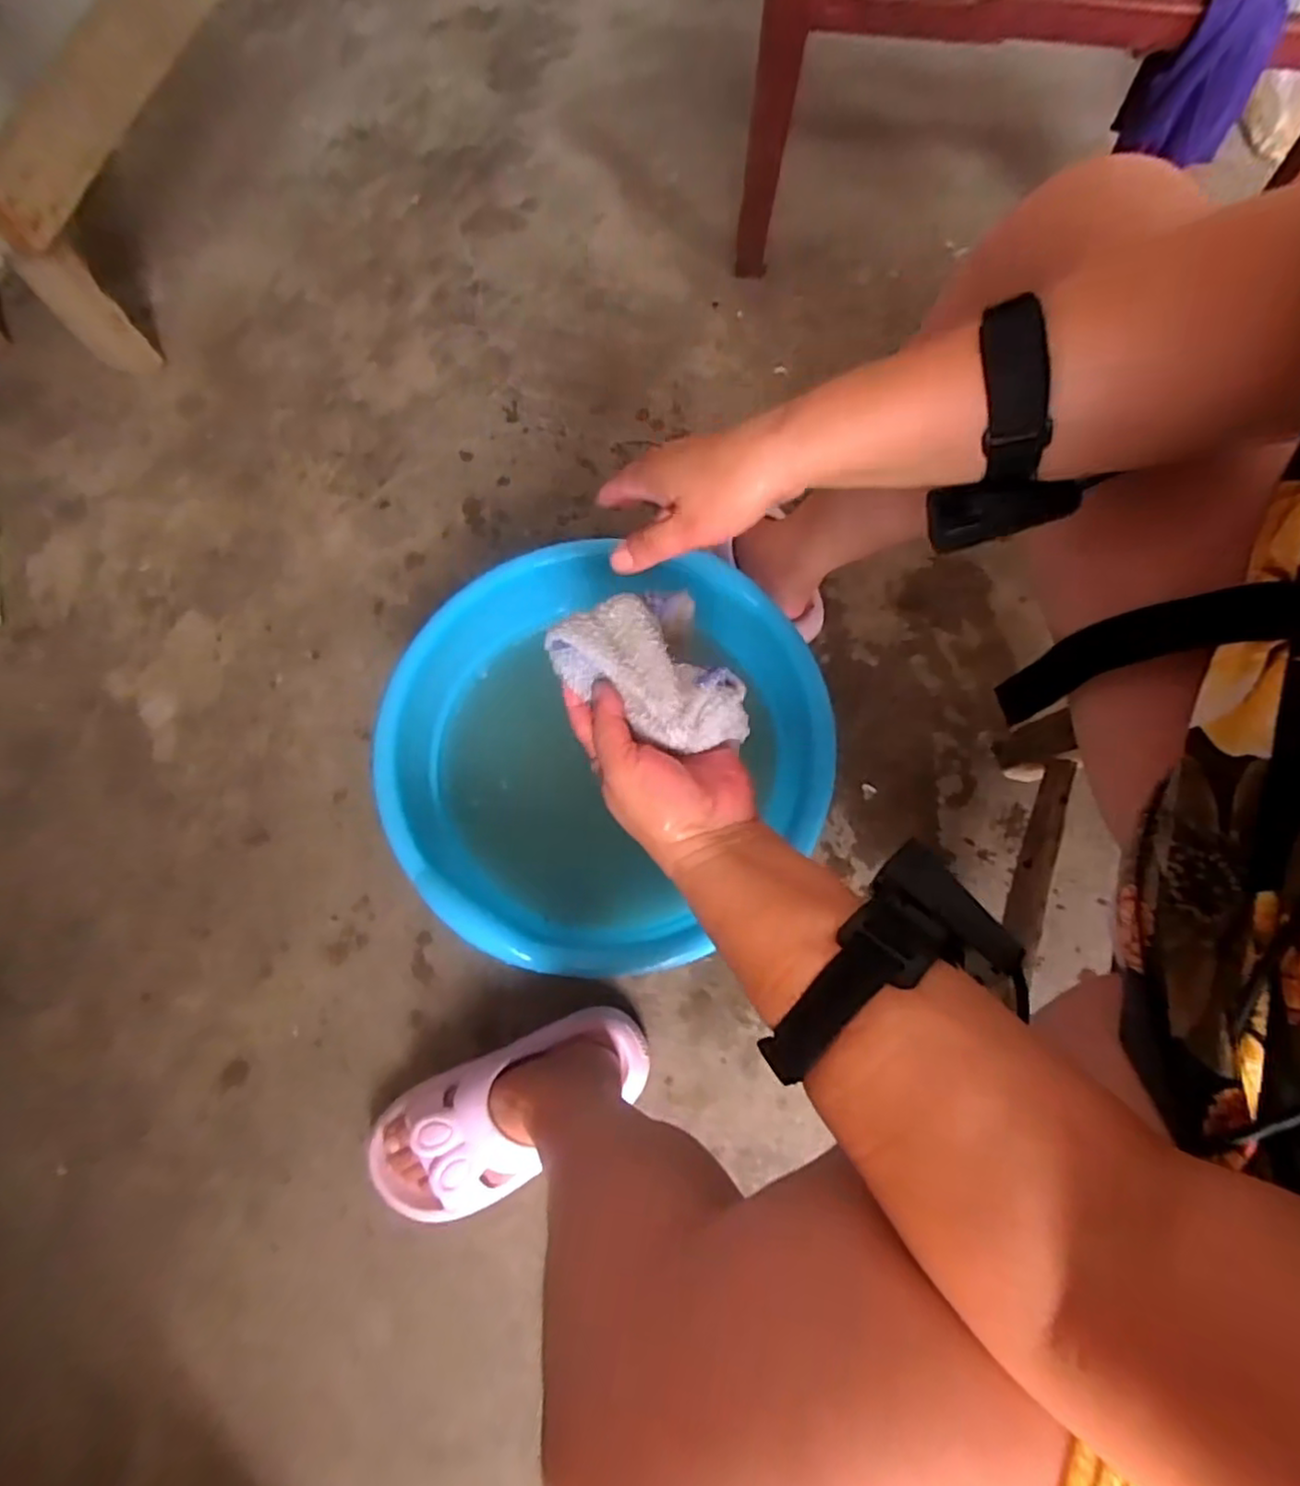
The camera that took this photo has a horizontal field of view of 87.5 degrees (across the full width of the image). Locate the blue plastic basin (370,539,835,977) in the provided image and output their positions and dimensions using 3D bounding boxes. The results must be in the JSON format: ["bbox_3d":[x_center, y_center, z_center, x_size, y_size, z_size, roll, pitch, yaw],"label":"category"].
[{"bbox_3d":[-0.044,0.012,0.661,0.382,0.171,0.357,0,72,1],"label":"blue plastic basin"}]

